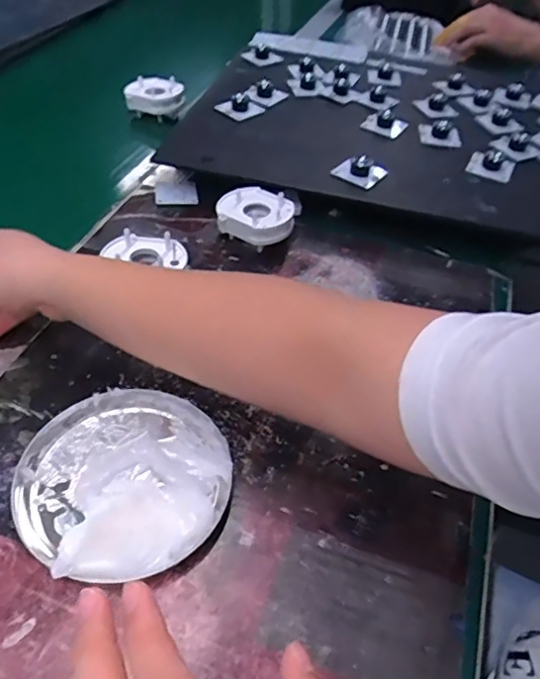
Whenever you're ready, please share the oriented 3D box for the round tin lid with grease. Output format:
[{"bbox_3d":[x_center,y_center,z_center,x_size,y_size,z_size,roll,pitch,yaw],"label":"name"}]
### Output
[{"bbox_3d":[-0.089,0.082,0.346,0.126,0.029,0.126,3,46,-4],"label":"round tin lid with grease"}]

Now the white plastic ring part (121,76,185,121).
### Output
[{"bbox_3d":[-0.147,-0.308,0.712,0.072,0.037,0.072,-4,47,-11],"label":"white plastic ring part"}]

